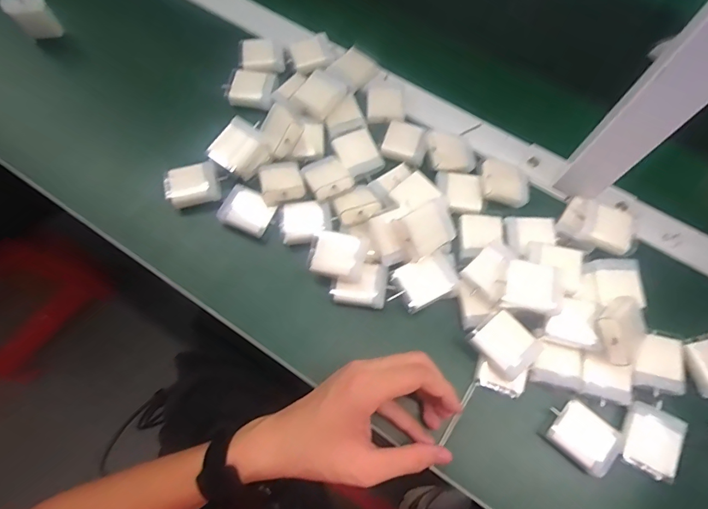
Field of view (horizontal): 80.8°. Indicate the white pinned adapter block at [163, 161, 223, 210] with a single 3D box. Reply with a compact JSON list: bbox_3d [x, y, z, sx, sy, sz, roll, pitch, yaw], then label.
[{"bbox_3d":[-0.166,-0.071,0.431,0.052,0.024,0.040,-14,69,-6],"label":"white pinned adapter block"}]

